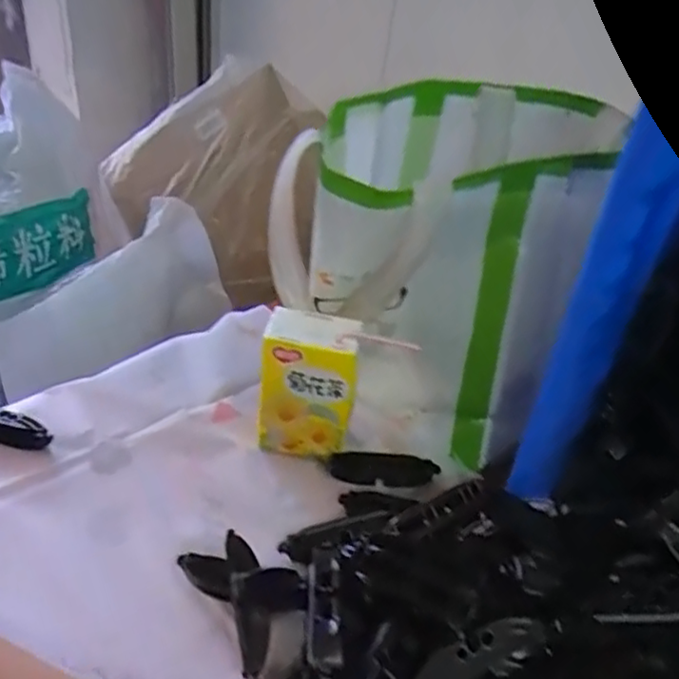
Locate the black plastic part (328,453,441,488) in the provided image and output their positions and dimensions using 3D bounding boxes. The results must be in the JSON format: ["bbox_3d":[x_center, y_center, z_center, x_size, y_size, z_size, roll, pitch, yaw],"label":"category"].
[{"bbox_3d":[0.033,0.098,0.498,0.080,0.012,0.021,3,36,-4],"label":"black plastic part"}]

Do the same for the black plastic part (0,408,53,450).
[{"bbox_3d":[-0.253,0.065,0.496,0.078,0.017,0.023,12,36,8],"label":"black plastic part"}]

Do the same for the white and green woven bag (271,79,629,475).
[{"bbox_3d":[0.061,-0.052,0.504,0.193,0.236,0.151,10,36,6],"label":"white and green woven bag"}]

